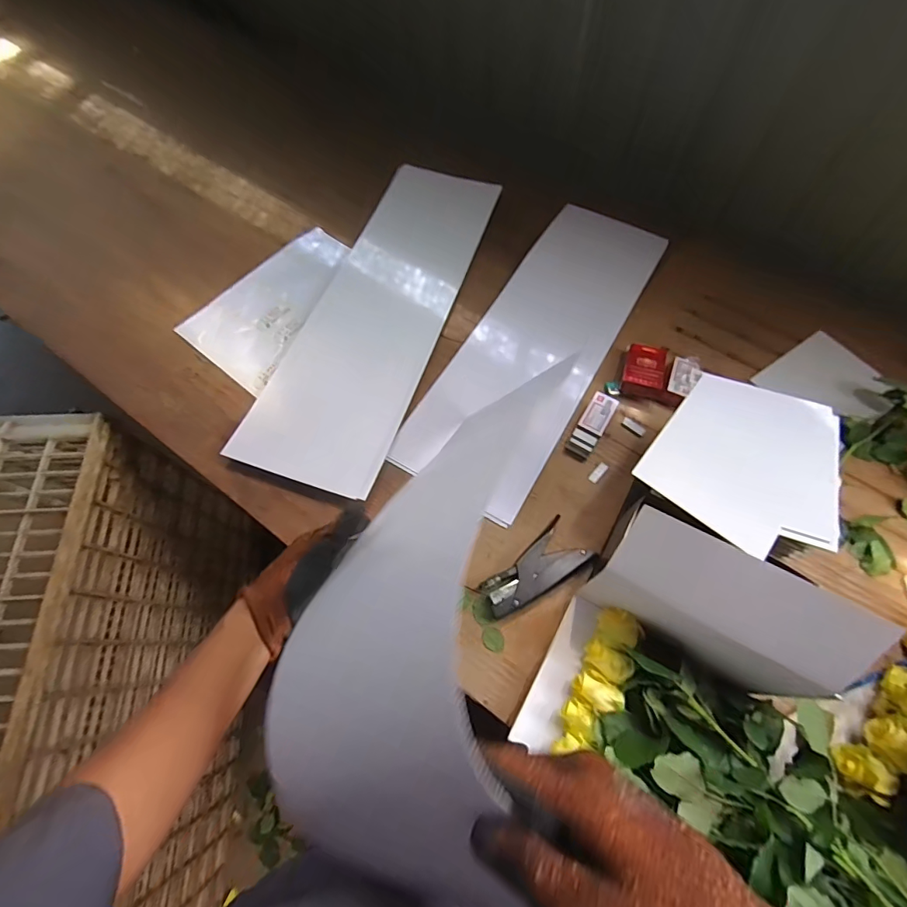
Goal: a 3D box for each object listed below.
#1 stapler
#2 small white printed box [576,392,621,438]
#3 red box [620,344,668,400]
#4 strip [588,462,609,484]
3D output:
[{"bbox_3d":[0.106,0.152,0.576,0.144,0.023,0.069,-38,71,-14],"label":"stapler"},{"bbox_3d":[0.219,-0.060,0.683,0.038,0.009,0.074,30,71,13],"label":"small white printed box"},{"bbox_3d":[0.296,-0.130,0.705,0.059,0.032,0.088,17,68,9],"label":"red box"},{"bbox_3d":[0.210,0.027,0.655,0.014,0.004,0.036,39,73,16],"label":"strip"}]

